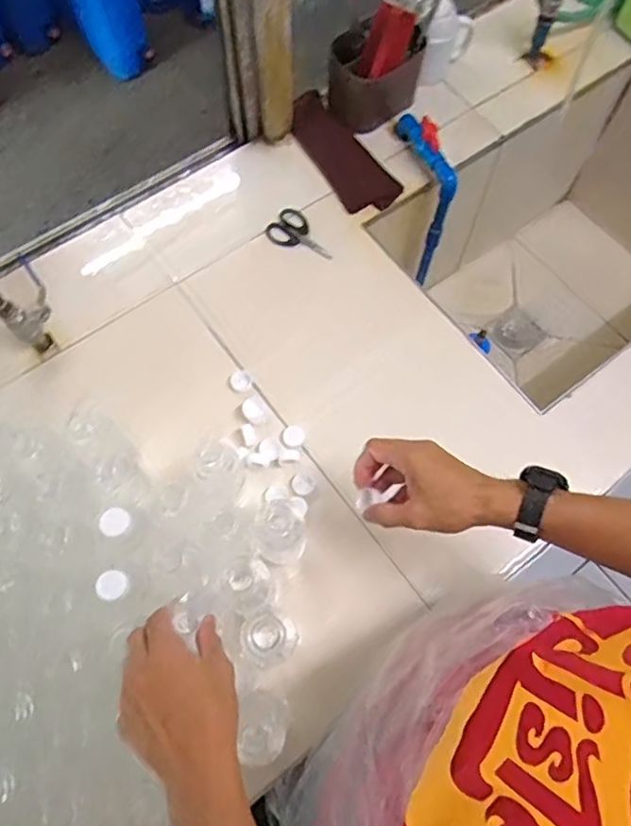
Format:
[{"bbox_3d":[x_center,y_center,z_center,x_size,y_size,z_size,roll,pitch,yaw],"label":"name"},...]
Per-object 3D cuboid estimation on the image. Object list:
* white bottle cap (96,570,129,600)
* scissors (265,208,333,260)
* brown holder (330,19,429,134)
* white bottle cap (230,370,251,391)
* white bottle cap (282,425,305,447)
[{"bbox_3d":[-0.187,0.158,0.533,0.026,0.010,0.025,0,68,-1],"label":"white bottle cap"},{"bbox_3d":[-0.021,-0.269,0.888,0.108,0.012,0.066,33,71,12],"label":"scissors"},{"bbox_3d":[0.098,-0.548,0.930,0.139,0.122,0.098,-42,74,-16],"label":"brown holder"},{"bbox_3d":[-0.101,-0.043,0.787,0.026,0.011,0.026,0,68,-1],"label":"white bottle cap"},{"bbox_3d":[-0.028,0.031,0.760,0.028,0.008,0.030,0,68,-1],"label":"white bottle cap"}]

